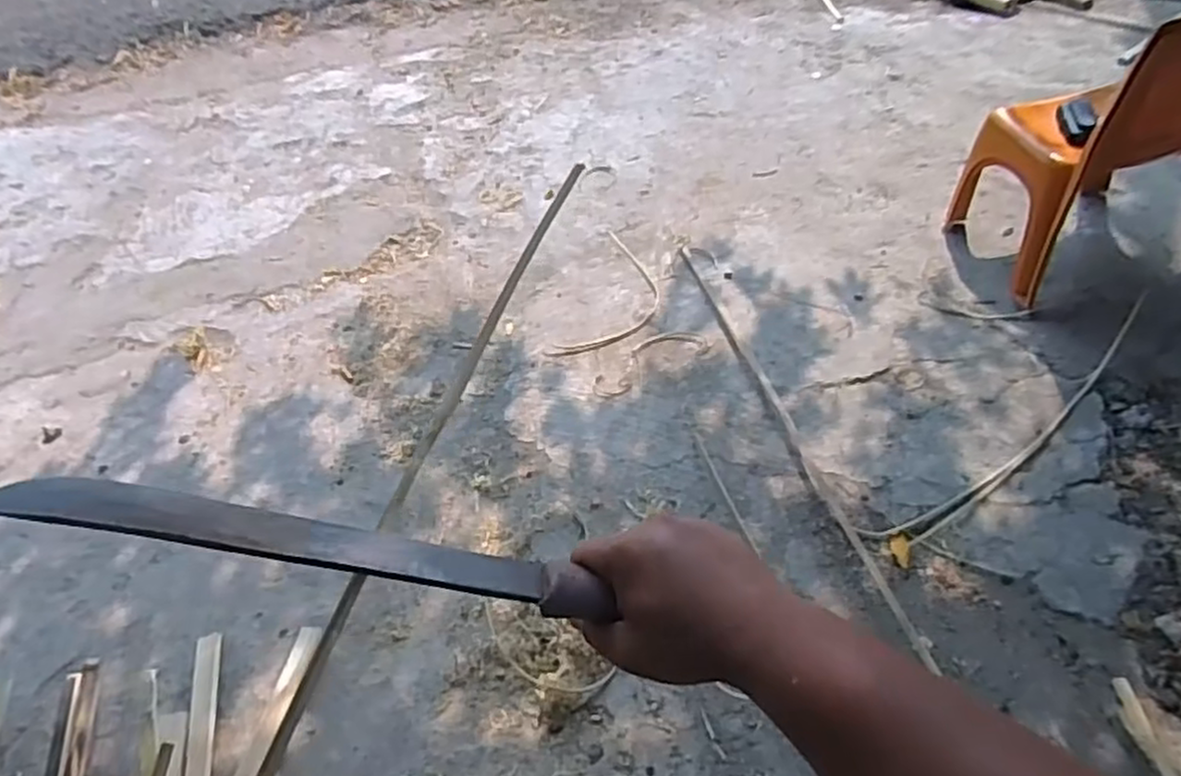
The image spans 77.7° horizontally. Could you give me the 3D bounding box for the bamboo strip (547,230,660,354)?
[{"bbox_3d":[0.058,-0.185,1.424,0.165,0.007,0.409,11,46,16],"label":"bamboo strip"}]

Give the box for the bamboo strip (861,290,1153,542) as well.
[{"bbox_3d":[0.660,0.056,1.099,0.680,0.030,0.074,-31,56,-19],"label":"bamboo strip"}]

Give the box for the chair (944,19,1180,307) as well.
[{"bbox_3d":[0.903,-0.435,1.290,0.428,0.457,0.320,-15,47,-6],"label":"chair"}]

